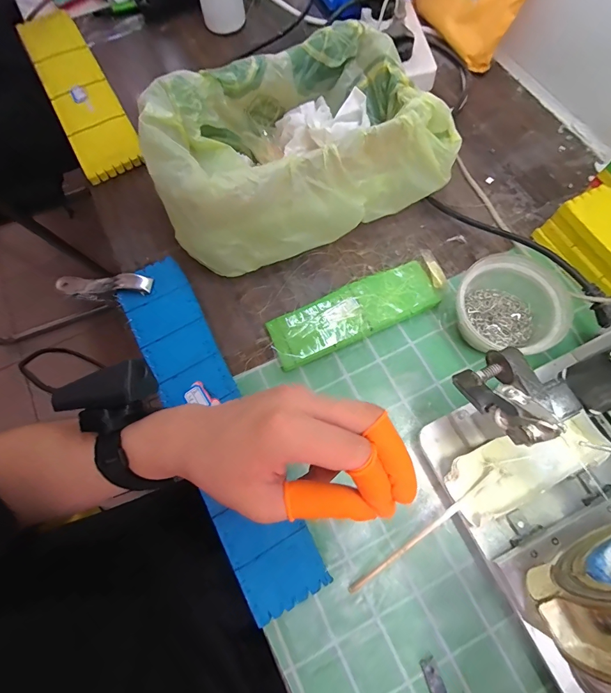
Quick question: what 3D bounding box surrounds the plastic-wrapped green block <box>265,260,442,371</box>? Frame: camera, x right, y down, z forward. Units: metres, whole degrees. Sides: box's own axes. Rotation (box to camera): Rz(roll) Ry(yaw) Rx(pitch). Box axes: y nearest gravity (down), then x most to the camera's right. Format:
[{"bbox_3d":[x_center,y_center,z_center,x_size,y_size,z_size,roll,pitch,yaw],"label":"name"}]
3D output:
[{"bbox_3d":[0.049,-0.035,0.382,0.178,0.016,0.057,-24,71,-7],"label":"plastic-wrapped green block"}]

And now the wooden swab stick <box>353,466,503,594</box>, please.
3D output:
[{"bbox_3d":[0.099,0.153,0.303,0.157,0.007,0.007,-39,73,1],"label":"wooden swab stick"}]

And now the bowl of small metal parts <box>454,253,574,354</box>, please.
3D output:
[{"bbox_3d":[0.201,-0.036,0.364,0.092,0.054,0.098,-20,70,-5],"label":"bowl of small metal parts"}]

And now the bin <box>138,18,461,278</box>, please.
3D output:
[{"bbox_3d":[-0.007,-0.203,0.396,0.303,0.120,0.165,-21,71,-6],"label":"bin"}]

